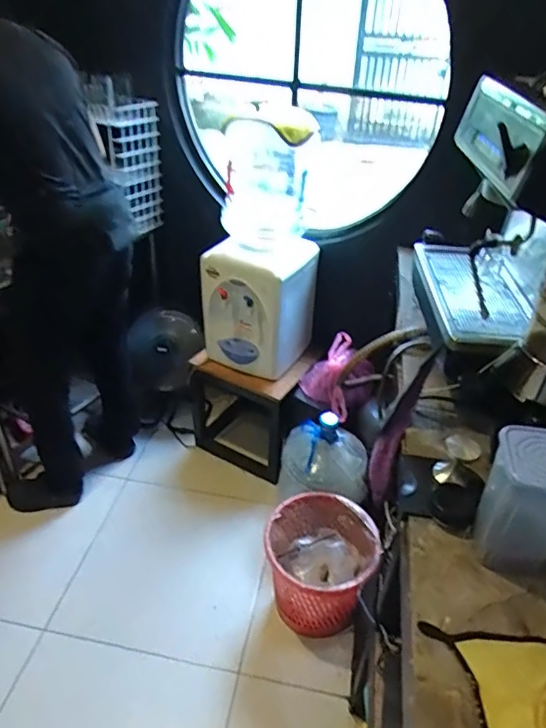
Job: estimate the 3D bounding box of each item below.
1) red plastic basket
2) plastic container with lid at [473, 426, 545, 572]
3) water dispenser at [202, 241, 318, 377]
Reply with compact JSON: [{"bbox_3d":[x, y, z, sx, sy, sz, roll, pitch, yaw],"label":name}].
[{"bbox_3d":[0.139,0.602,1.548,0.306,0.317,0.310,2,36,-1],"label":"red plastic basket"},{"bbox_3d":[0.347,0.185,0.700,0.105,0.182,0.102,10,37,10],"label":"plastic container with lid"},{"bbox_3d":[-0.059,-0.213,1.847,0.333,0.428,0.264,17,38,19],"label":"water dispenser"}]

